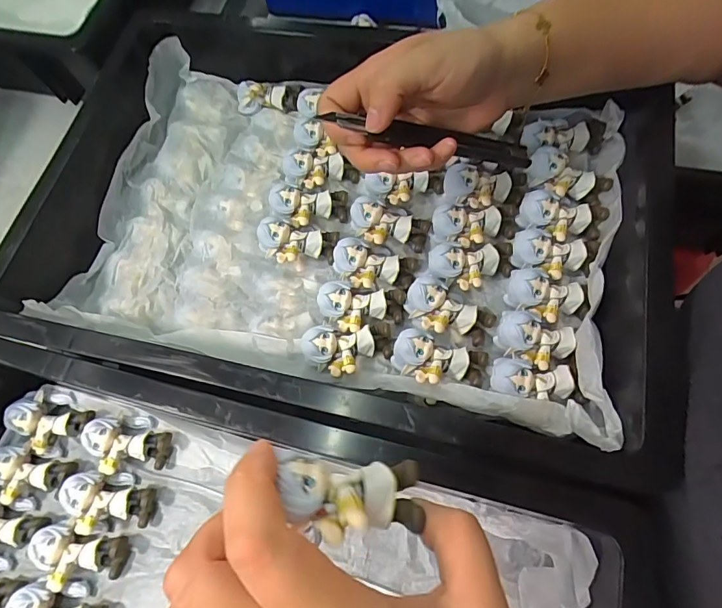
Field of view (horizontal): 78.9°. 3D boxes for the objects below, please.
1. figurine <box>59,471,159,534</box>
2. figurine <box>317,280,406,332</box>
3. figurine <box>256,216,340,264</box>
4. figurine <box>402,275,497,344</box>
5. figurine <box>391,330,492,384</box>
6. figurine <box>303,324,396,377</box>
[{"bbox_3d":[-0.178,0.139,0.312,0.055,0.026,0.038,-8,68,2],"label":"figurine"},{"bbox_3d":[0.001,0.002,0.323,0.061,0.028,0.033,-6,68,3],"label":"figurine"},{"bbox_3d":[-0.051,-0.045,0.347,0.060,0.024,0.030,7,65,-12],"label":"figurine"},{"bbox_3d":[0.062,0.008,0.315,0.062,0.025,0.034,24,69,-1],"label":"figurine"},{"bbox_3d":[0.054,0.041,0.304,0.063,0.021,0.032,13,66,-5],"label":"figurine"},{"bbox_3d":[-0.009,0.032,0.313,0.061,0.025,0.034,-5,65,-12],"label":"figurine"}]

